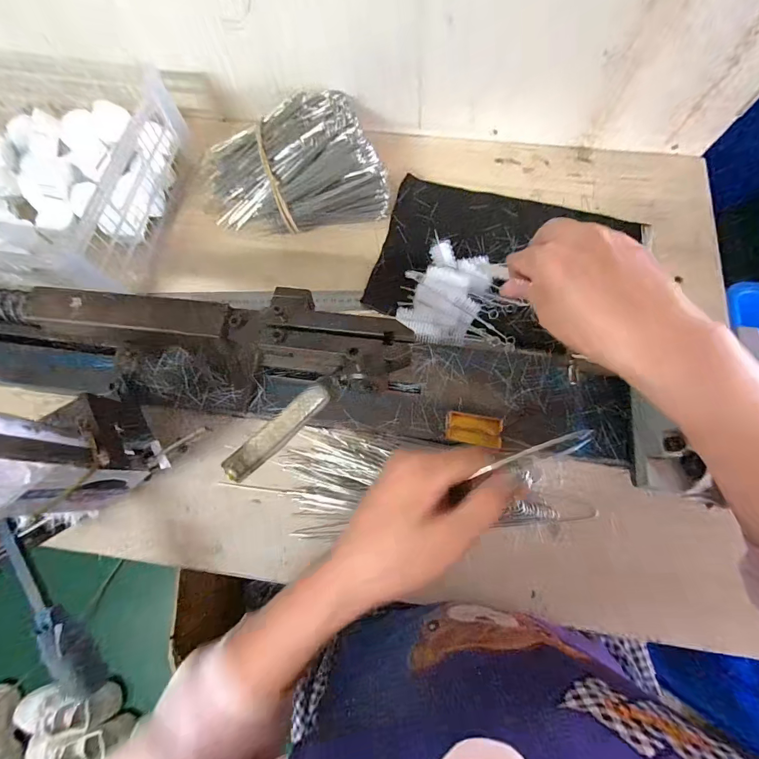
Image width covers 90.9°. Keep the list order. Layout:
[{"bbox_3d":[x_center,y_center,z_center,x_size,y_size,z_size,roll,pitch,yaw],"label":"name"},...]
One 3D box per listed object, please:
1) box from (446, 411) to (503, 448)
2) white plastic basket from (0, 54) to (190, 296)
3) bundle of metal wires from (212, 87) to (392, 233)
[{"bbox_3d":[0.092,0.049,0.365,0.053,0.006,0.028,11,73,5],"label":"box"},{"bbox_3d":[-0.466,-0.266,0.462,0.385,0.102,0.299,9,73,5],"label":"white plastic basket"},{"bbox_3d":[-0.111,-0.270,0.475,0.219,0.064,0.168,-15,72,-3],"label":"bundle of metal wires"}]

